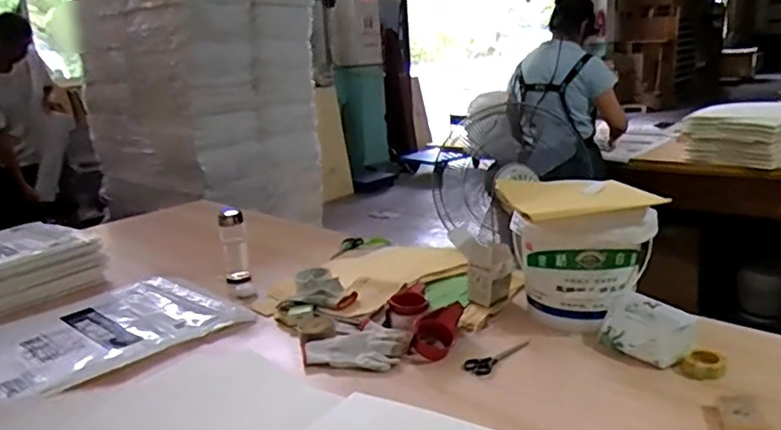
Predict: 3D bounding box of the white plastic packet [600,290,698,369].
[{"bbox_3d":[0.462,0.202,1.109,0.156,0.082,0.103,5,18,30],"label":"white plastic packet"}]

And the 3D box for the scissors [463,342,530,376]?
[{"bbox_3d":[0.202,0.263,1.126,0.141,0.017,0.044,-11,17,-25],"label":"scissors"}]

